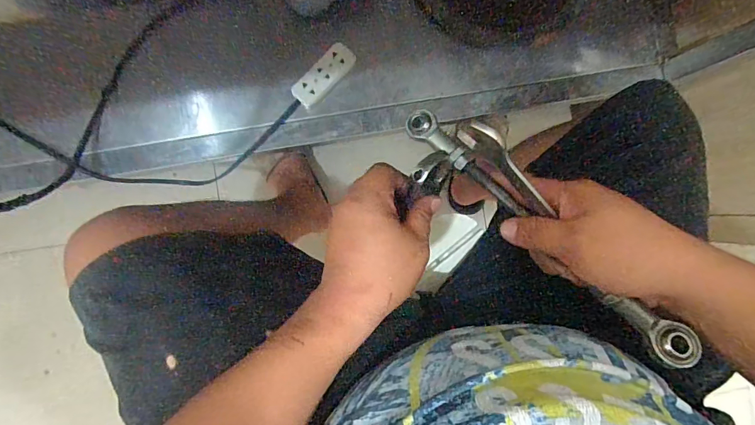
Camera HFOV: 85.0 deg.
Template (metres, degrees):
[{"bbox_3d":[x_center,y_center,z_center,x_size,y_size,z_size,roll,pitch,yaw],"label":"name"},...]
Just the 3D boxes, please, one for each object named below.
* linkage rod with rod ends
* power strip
[{"bbox_3d":[0.125,0.005,0.330,0.029,0.012,0.279,-42,69,-3],"label":"linkage rod with rod ends"},{"bbox_3d":[-0.084,-0.216,0.657,0.047,0.032,0.112,43,87,-3],"label":"power strip"}]

